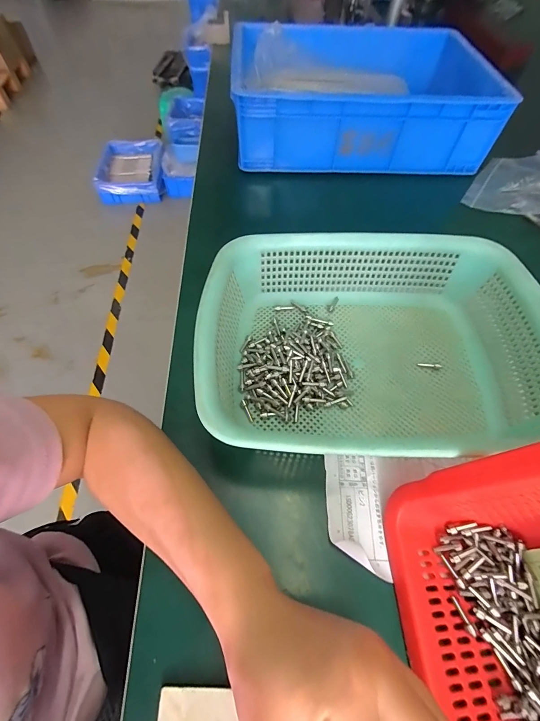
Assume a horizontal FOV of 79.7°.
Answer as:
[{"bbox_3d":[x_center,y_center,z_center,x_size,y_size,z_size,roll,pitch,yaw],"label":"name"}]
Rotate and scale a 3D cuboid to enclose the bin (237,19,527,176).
[{"bbox_3d":[0.154,-0.460,0.557,0.402,0.103,0.307,3,59,1],"label":"bin"}]

